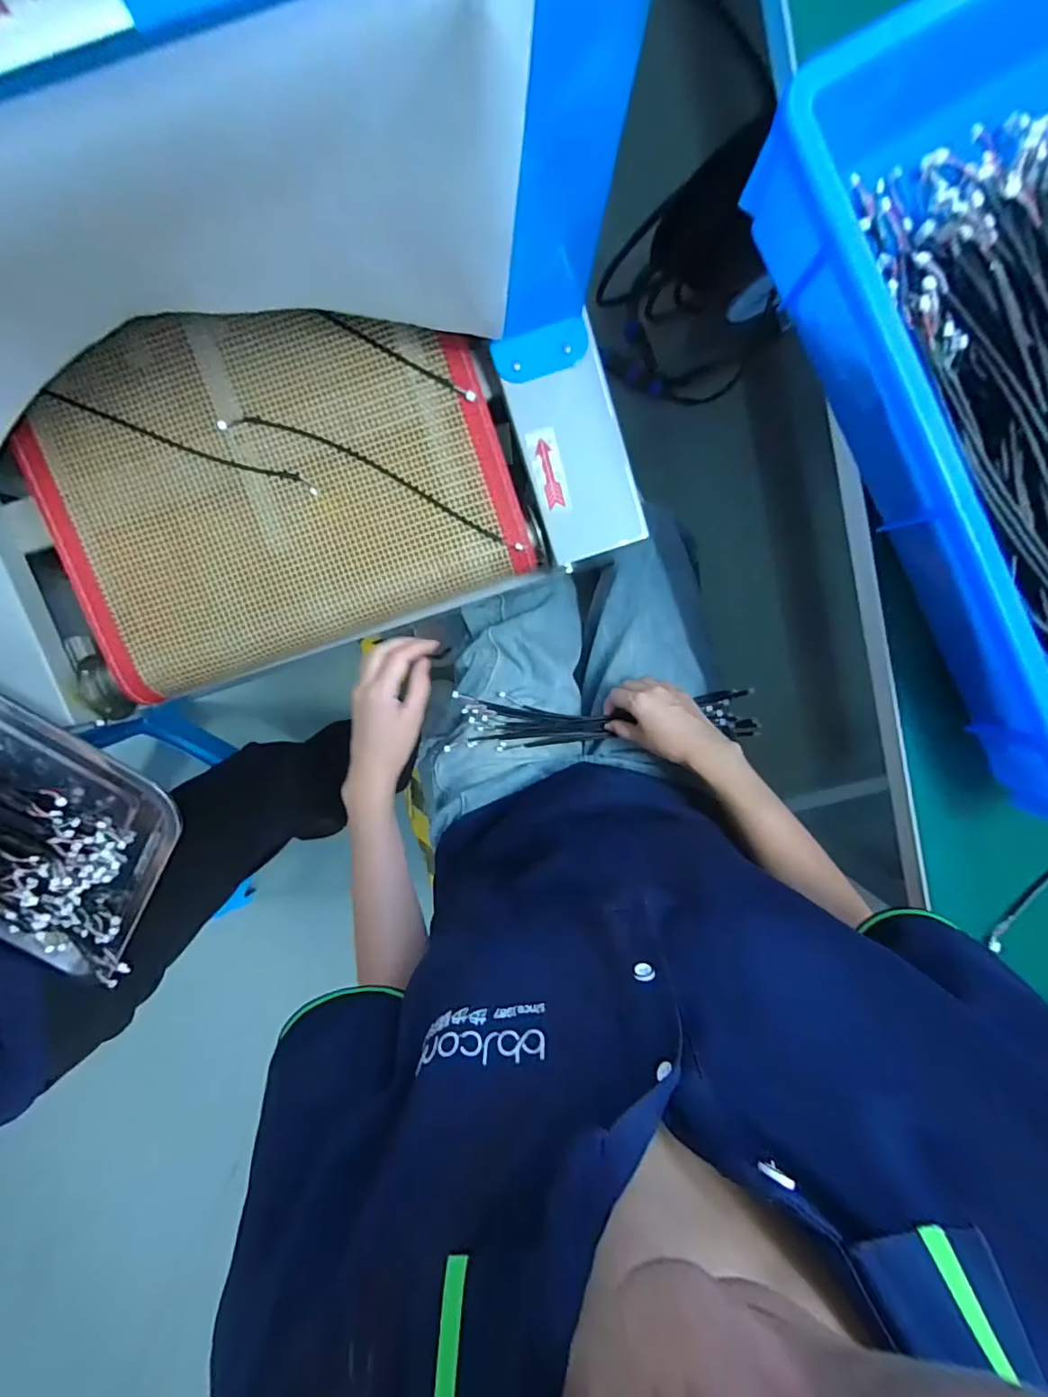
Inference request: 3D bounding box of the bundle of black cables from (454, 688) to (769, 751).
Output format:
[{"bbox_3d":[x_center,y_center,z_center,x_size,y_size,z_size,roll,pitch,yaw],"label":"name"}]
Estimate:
[{"bbox_3d":[0.082,0.022,0.566,0.326,0.030,0.058,-2,98,5],"label":"bundle of black cables"}]

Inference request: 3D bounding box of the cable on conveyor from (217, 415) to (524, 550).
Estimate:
[{"bbox_3d":[-0.126,-0.192,0.456,0.274,0.009,0.025,21,96,-4],"label":"cable on conveyor"}]

